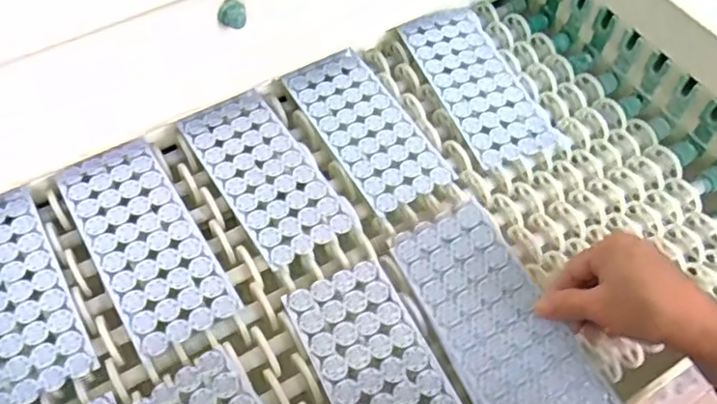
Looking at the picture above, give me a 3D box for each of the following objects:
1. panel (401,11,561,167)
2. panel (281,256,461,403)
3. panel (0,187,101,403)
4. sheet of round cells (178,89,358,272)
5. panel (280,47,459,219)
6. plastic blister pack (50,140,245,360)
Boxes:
[{"bbox_3d":[0.118,-0.123,0.655,0.092,0.007,0.196,-18,59,-13],"label":"panel"},{"bbox_3d":[0.021,0.135,0.474,0.082,0.004,0.199,-23,60,-16],"label":"panel"},{"bbox_3d":[-0.274,0.069,0.506,0.082,0.004,0.187,-26,61,-17],"label":"panel"},{"bbox_3d":[-0.084,-0.028,0.581,0.084,0.007,0.182,-28,62,-19],"label":"sheet of round cells"},{"bbox_3d":[0.006,-0.074,0.613,0.084,0.004,0.185,-26,61,-18],"label":"panel"},{"bbox_3d":[-0.178,0.029,0.539,0.081,0.005,0.197,-27,62,-18],"label":"plastic blister pack"}]

